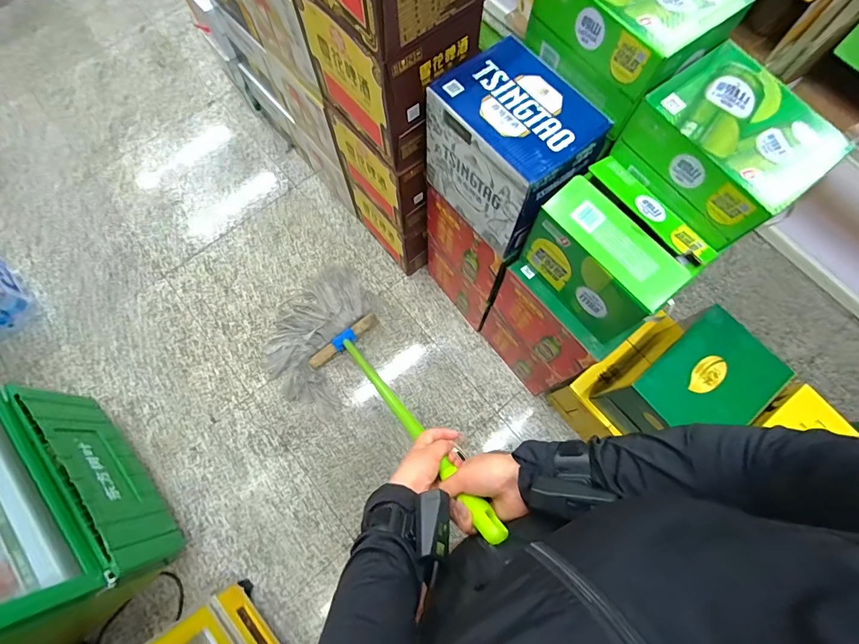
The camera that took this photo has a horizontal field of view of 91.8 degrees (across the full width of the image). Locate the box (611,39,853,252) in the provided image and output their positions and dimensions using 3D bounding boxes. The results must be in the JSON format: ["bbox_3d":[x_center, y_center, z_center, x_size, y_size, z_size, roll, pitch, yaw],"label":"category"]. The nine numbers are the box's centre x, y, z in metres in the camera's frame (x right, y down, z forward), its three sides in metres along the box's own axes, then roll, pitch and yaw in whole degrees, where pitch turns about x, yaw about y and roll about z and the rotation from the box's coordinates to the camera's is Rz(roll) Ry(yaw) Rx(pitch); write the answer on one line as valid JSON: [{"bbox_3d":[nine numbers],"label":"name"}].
[{"bbox_3d":[0.516,-0.310,0.719,0.223,0.133,0.273,-37,77,-11],"label":"box"}]

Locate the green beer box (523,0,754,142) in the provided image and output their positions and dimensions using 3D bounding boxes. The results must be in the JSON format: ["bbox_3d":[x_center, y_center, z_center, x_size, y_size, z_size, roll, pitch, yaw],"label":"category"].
[{"bbox_3d":[0.346,-0.524,0.725,0.212,0.139,0.272,-35,76,-12],"label":"green beer box"}]

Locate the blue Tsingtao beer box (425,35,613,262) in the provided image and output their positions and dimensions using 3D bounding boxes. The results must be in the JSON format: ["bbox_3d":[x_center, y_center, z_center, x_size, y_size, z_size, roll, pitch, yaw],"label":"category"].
[{"bbox_3d":[0.164,-0.346,0.868,0.208,0.259,0.290,-37,77,-11],"label":"blue Tsingtao beer box"}]

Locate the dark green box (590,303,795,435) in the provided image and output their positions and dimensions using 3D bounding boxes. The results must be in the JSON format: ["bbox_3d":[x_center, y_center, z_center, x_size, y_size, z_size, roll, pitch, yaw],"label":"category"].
[{"bbox_3d":[0.620,0.154,1.035,0.310,0.316,0.204,-38,77,-11],"label":"dark green box"}]

